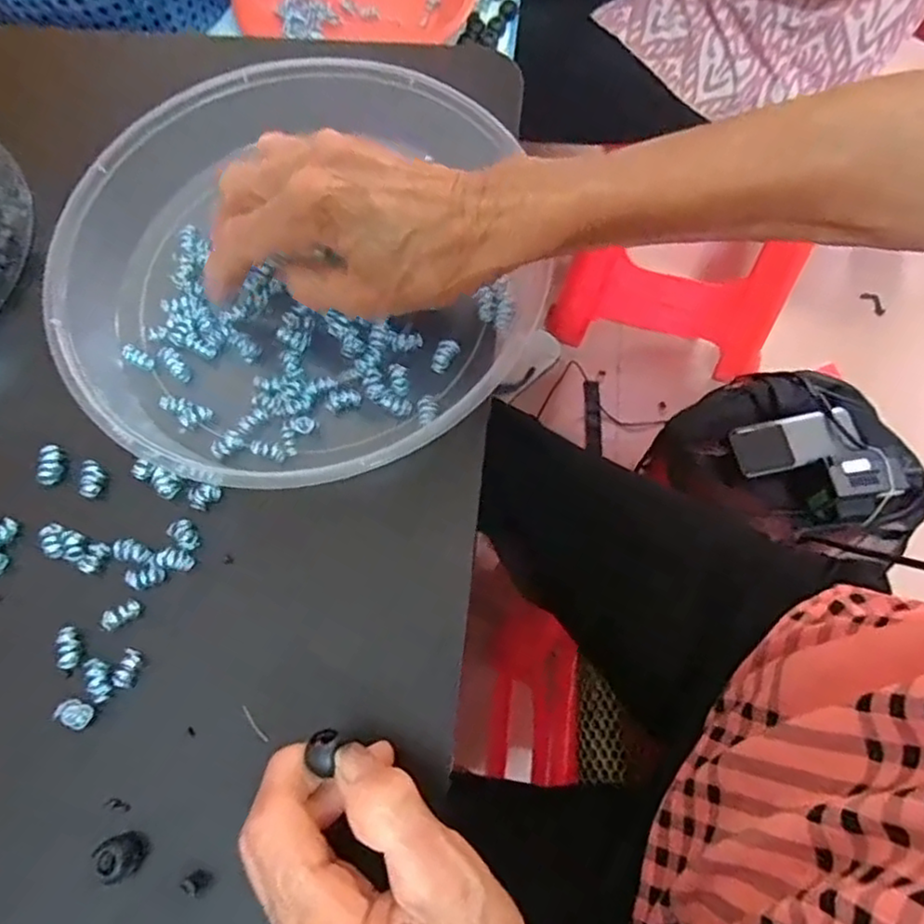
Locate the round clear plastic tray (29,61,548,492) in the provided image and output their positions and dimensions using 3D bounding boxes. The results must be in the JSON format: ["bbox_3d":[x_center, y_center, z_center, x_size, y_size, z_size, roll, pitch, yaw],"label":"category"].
[{"bbox_3d":[-0.082,-0.098,0.334,0.220,0.041,0.231,0,70,1],"label":"round clear plastic tray"}]

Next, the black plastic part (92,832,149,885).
[{"bbox_3d":[-0.131,0.152,0.257,0.013,0.016,0.015,-22,71,-6],"label":"black plastic part"}]

